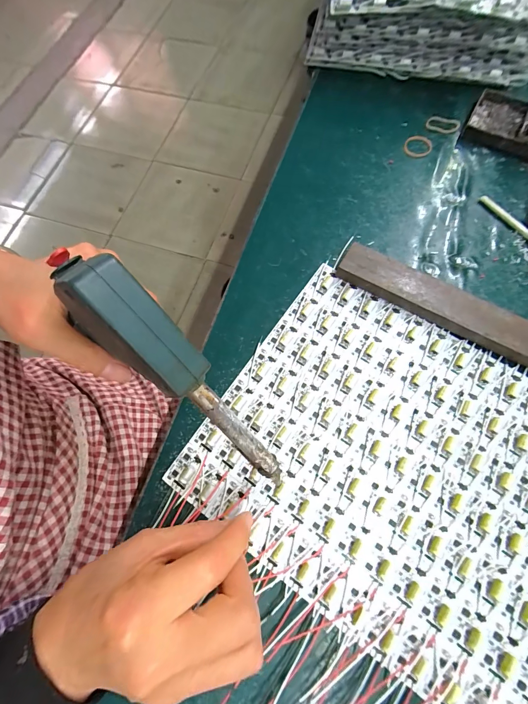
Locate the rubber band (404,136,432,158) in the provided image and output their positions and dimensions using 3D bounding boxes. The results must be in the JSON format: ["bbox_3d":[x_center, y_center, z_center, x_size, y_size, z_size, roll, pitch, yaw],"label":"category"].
[{"bbox_3d":[0.175,-0.234,0.356,0.029,0.004,0.032,26,75,10],"label":"rubber band"}]

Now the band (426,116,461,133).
[{"bbox_3d":[0.203,-0.259,0.355,0.036,0.004,0.022,12,73,6],"label":"band"}]

